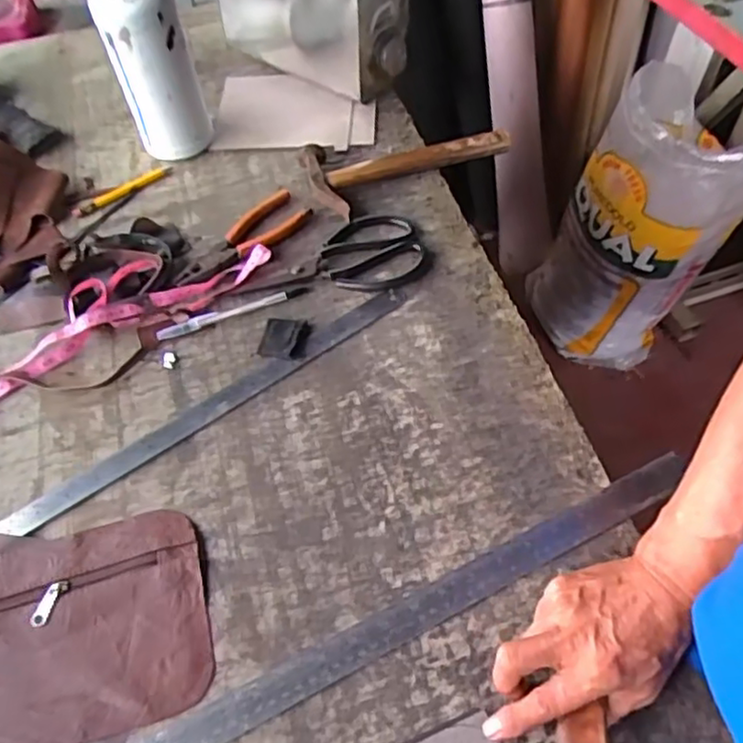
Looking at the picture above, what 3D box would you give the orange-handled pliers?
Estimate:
[{"bbox_3d":[-0.137,-0.139,0.716,0.052,0.014,0.160,35,64,26],"label":"orange-handled pliers"}]

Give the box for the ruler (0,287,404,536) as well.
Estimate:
[{"bbox_3d":[-0.137,0.025,0.610,0.404,0.006,0.026,-33,58,-17],"label":"ruler"}]

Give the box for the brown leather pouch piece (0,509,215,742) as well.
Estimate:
[{"bbox_3d":[-0.219,0.190,0.498,0.188,0.008,0.155,-15,55,-6],"label":"brown leather pouch piece"}]

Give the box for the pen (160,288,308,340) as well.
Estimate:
[{"bbox_3d":[-0.138,-0.060,0.663,0.150,0.009,0.014,-19,55,-9],"label":"pen"}]

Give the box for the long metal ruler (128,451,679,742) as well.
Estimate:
[{"bbox_3d":[-0.032,0.203,0.476,0.602,0.005,0.031,-24,54,-13],"label":"long metal ruler"}]

